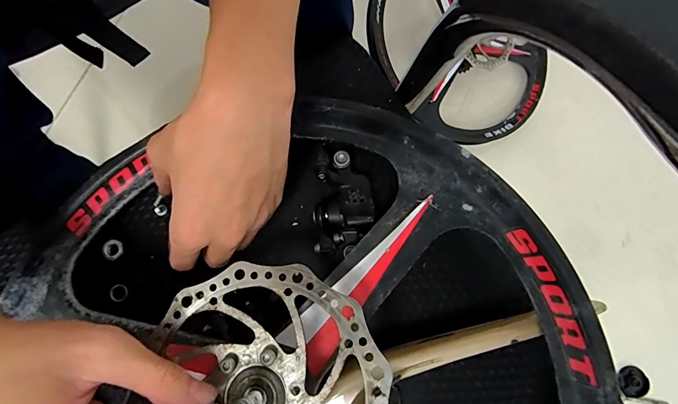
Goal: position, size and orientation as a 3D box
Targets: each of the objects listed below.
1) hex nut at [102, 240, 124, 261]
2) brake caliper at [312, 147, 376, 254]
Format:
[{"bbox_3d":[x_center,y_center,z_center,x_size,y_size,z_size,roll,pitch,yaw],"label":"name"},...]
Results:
[{"bbox_3d":[-0.182,0.038,0.299,0.015,0.004,0.016,-33,80,-5],"label":"hex nut"},{"bbox_3d":[0.004,0.001,0.291,0.045,0.038,0.075,2,79,1],"label":"brake caliper"}]

